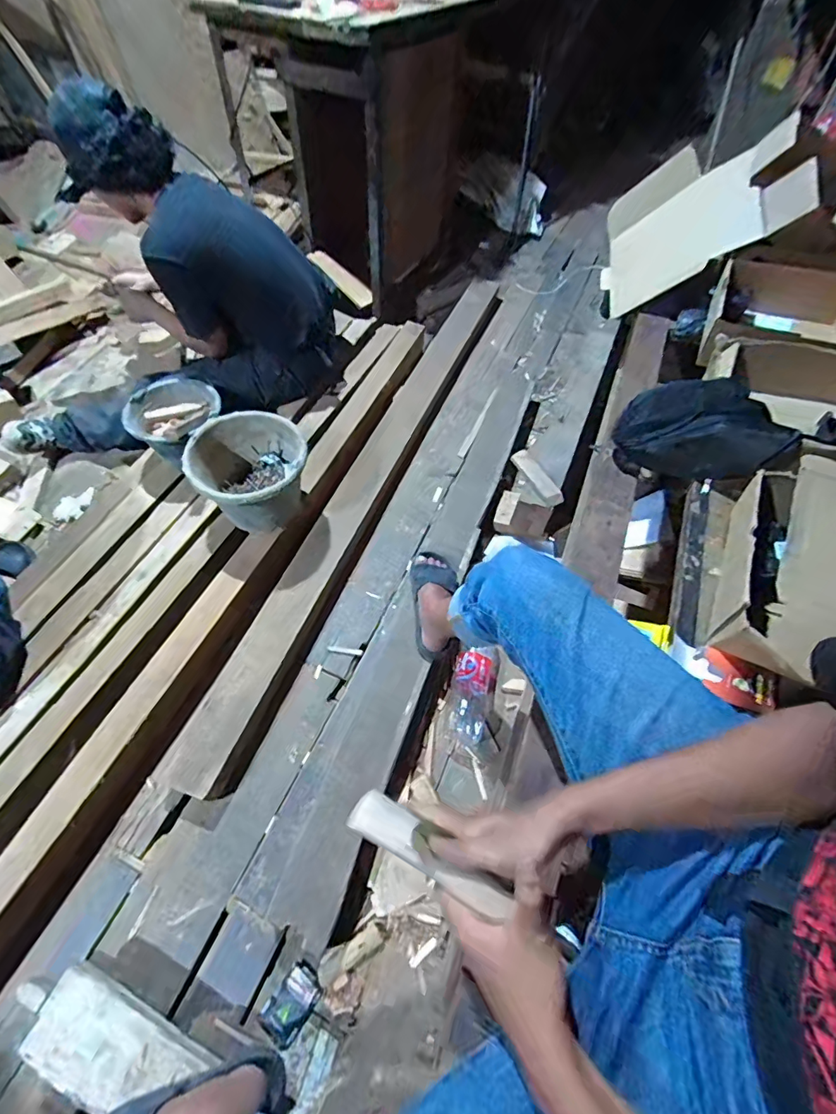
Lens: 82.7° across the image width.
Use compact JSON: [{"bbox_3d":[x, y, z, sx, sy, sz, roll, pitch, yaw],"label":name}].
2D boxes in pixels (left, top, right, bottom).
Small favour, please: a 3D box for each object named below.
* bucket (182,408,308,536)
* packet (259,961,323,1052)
[{"bbox_3d":[-0.412,-0.196,1.217,0.258,0.232,0.269,-1,58,1],"label":"bucket"},{"bbox_3d":[-0.215,0.769,0.821,0.067,0.012,0.105,35,65,21],"label":"packet"}]

